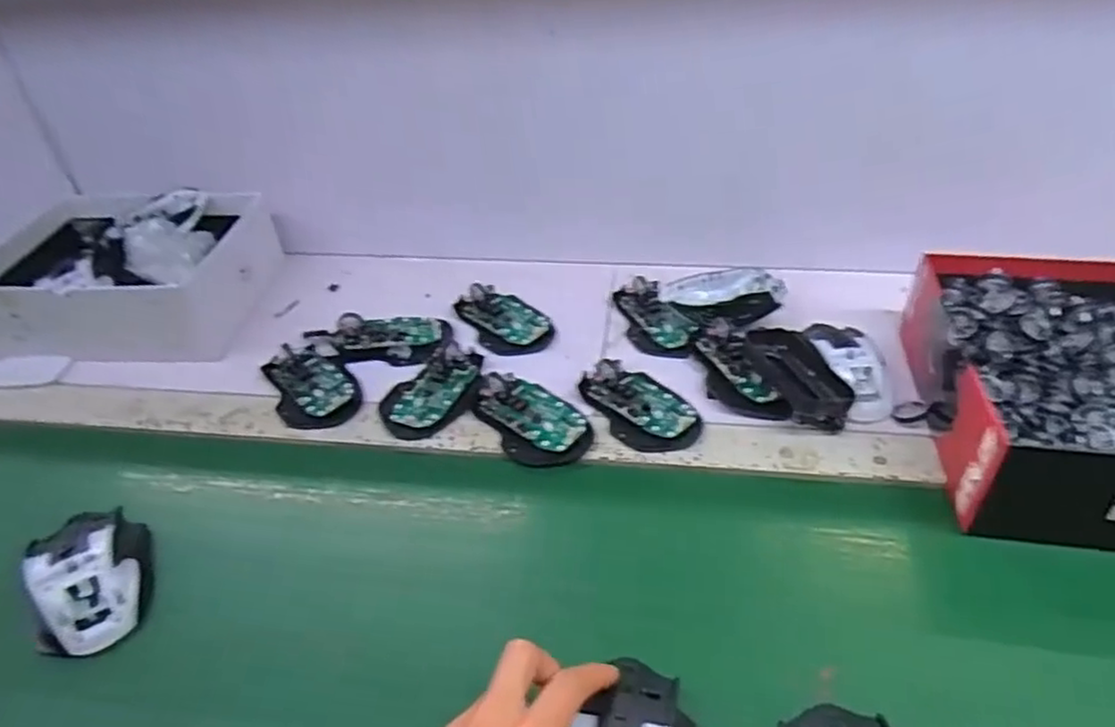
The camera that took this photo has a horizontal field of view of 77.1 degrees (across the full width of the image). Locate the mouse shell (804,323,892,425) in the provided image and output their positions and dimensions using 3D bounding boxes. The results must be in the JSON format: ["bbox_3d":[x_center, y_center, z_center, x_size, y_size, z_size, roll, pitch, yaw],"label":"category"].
[{"bbox_3d":[0.252,0.001,0.602,0.053,0.026,0.105,-9,54,-7],"label":"mouse shell"}]

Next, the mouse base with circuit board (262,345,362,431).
[{"bbox_3d":[-0.222,0.021,0.637,0.071,0.016,0.108,-19,43,-18],"label":"mouse base with circuit board"}]

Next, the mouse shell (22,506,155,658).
[{"bbox_3d":[-0.321,0.145,0.482,0.064,0.044,0.094,-22,44,-21],"label":"mouse shell"}]

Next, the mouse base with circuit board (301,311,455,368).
[{"bbox_3d":[-0.175,-0.032,0.683,0.139,0.030,0.065,0,40,4],"label":"mouse base with circuit board"}]

